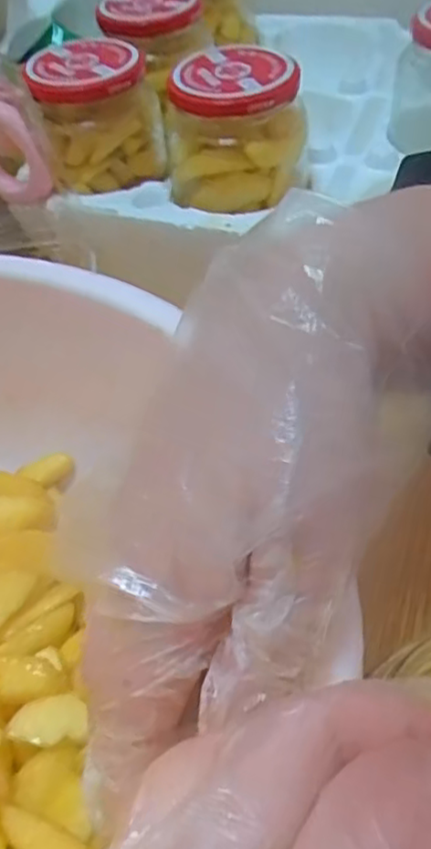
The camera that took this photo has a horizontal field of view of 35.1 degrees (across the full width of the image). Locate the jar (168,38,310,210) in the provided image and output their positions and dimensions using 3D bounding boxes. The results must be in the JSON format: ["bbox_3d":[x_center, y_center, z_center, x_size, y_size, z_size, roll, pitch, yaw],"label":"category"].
[{"bbox_3d":[0.012,-0.168,0.388,0.077,0.065,0.068,0,48,6],"label":"jar"}]

